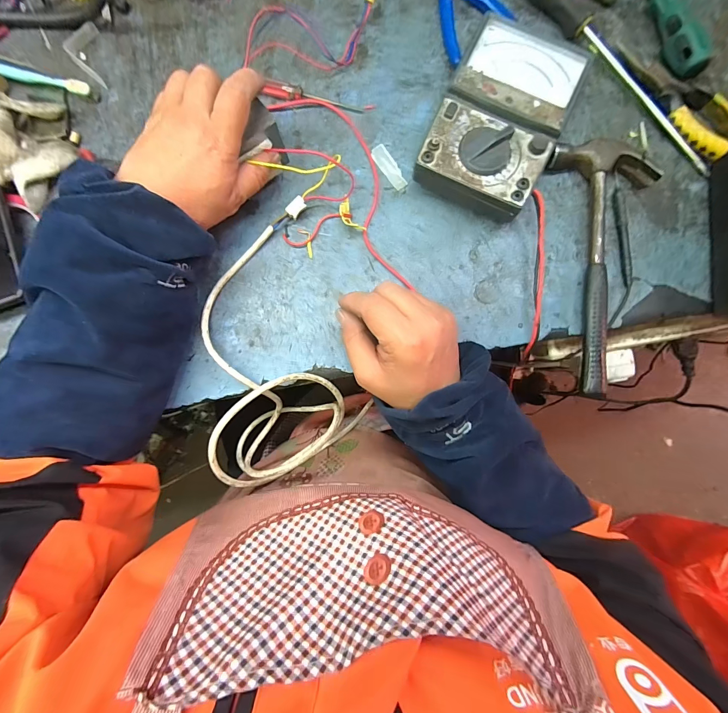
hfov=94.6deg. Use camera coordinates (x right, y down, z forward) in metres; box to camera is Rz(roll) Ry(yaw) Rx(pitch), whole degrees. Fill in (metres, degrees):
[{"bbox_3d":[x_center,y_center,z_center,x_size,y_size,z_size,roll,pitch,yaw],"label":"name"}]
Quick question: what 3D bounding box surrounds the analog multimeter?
[{"bbox_3d":[0.128,-0.224,0.326,0.114,0.050,0.175,25,86,3],"label":"analog multimeter"}]

